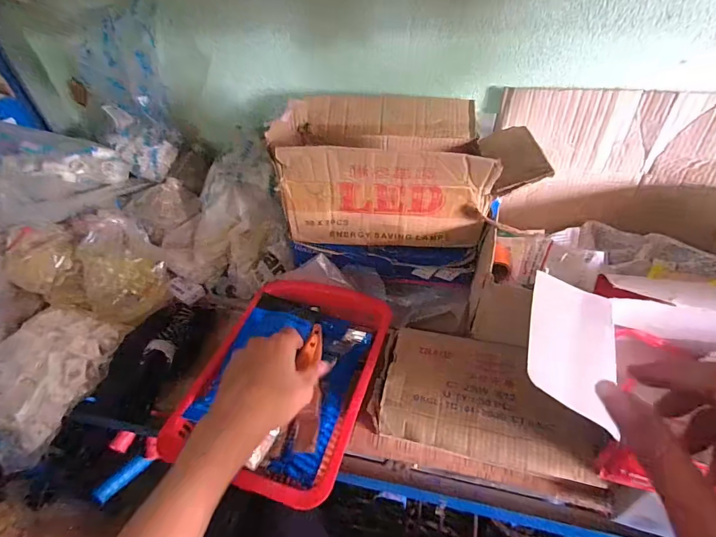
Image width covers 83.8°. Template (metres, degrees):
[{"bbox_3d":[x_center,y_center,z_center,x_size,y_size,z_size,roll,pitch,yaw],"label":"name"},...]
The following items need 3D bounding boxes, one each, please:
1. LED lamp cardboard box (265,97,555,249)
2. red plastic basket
[{"bbox_3d":[0.072,-0.147,0.577,0.331,0.152,0.190,2,45,6],"label":"LED lamp cardboard box"},{"bbox_3d":[-0.083,0.130,0.509,0.201,0.052,0.288,11,47,15],"label":"red plastic basket"}]

